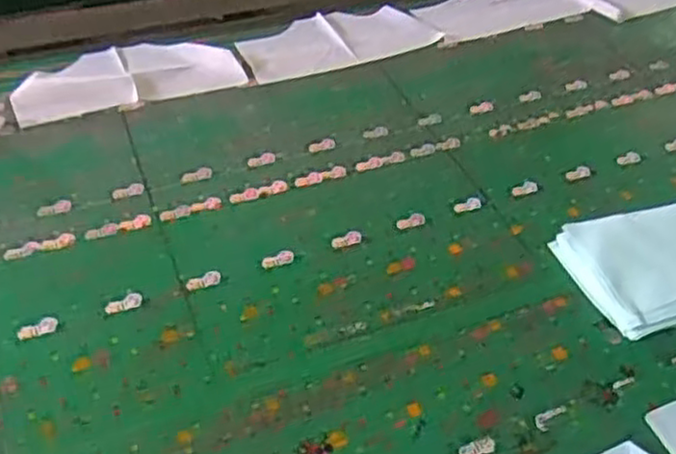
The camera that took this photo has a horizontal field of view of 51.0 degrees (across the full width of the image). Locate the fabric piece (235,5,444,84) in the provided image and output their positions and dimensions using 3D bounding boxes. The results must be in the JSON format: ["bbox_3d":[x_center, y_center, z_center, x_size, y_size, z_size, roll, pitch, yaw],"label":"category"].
[{"bbox_3d":[-0.002,-0.272,1.014,0.286,0.016,0.135,-18,48,-20],"label":"fabric piece"}]

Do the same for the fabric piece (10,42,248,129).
[{"bbox_3d":[-0.272,-0.198,0.916,0.276,0.014,0.132,-15,48,-18],"label":"fabric piece"}]

